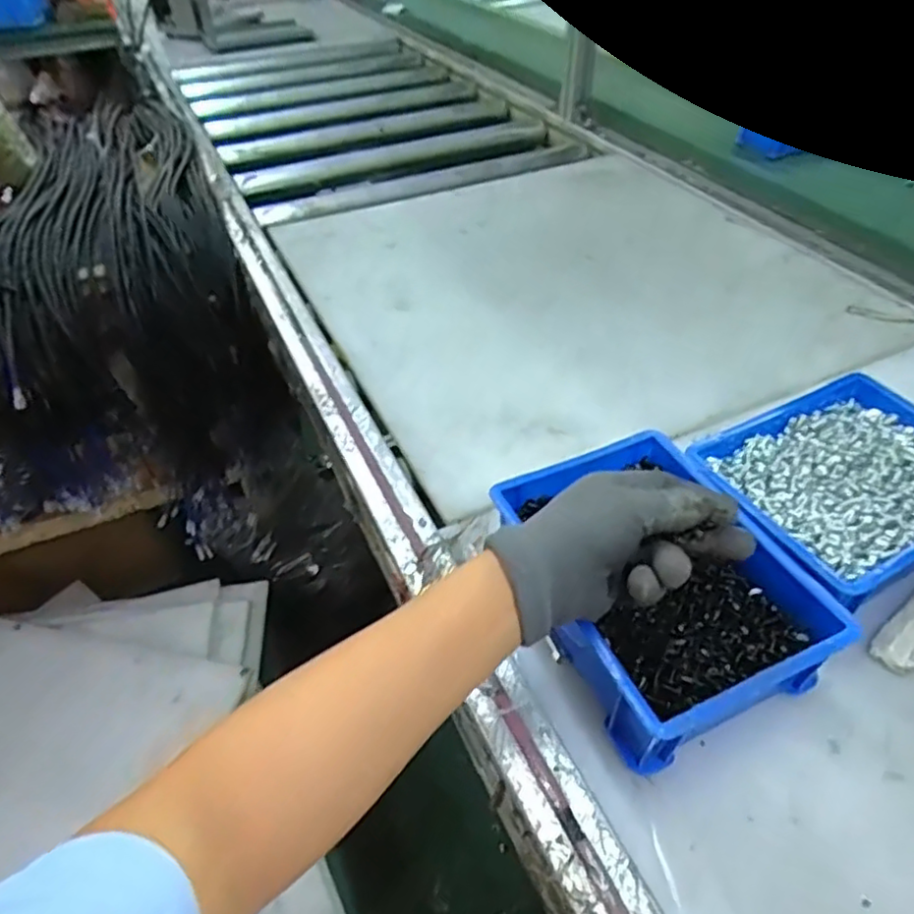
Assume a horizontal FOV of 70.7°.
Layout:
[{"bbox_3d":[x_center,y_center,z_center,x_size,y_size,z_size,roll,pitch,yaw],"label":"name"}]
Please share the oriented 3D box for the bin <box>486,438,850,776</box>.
[{"bbox_3d":[0.128,0.078,0.425,0.145,0.068,0.194,-19,47,-14],"label":"bin"}]

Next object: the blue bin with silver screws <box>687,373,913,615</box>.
[{"bbox_3d":[0.287,0.026,0.479,0.195,0.064,0.147,-22,48,-20],"label":"blue bin with silver screws"}]

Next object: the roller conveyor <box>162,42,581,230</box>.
[{"bbox_3d":[-0.225,-0.728,1.359,0.587,0.055,1.028,-20,47,-15],"label":"roller conveyor"}]

